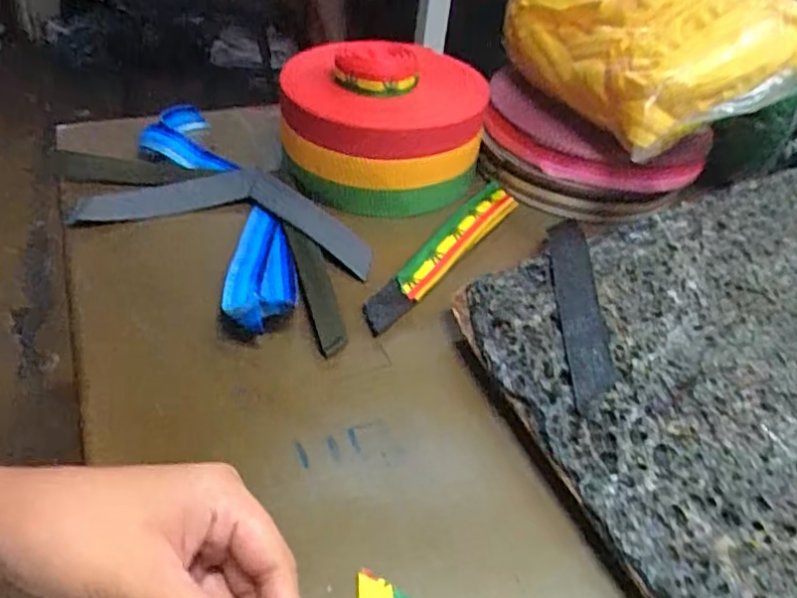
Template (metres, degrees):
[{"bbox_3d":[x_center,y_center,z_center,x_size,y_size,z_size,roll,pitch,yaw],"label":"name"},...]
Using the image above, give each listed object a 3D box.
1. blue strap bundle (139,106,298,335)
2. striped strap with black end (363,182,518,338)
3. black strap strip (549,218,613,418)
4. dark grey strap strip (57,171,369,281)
[{"bbox_3d":[-0.138,-0.074,0.488,0.064,0.030,0.289,-17,46,-25],"label":"blue strap bundle"},{"bbox_3d":[0.036,-0.039,0.477,0.029,0.015,0.198,27,45,22],"label":"striped strap with black end"},{"bbox_3d":[0.116,0.003,0.404,0.026,0.004,0.159,-1,45,5],"label":"black strap strip"},{"bbox_3d":[-0.135,-0.071,0.489,0.233,0.011,0.101,7,41,-1],"label":"dark grey strap strip"}]

